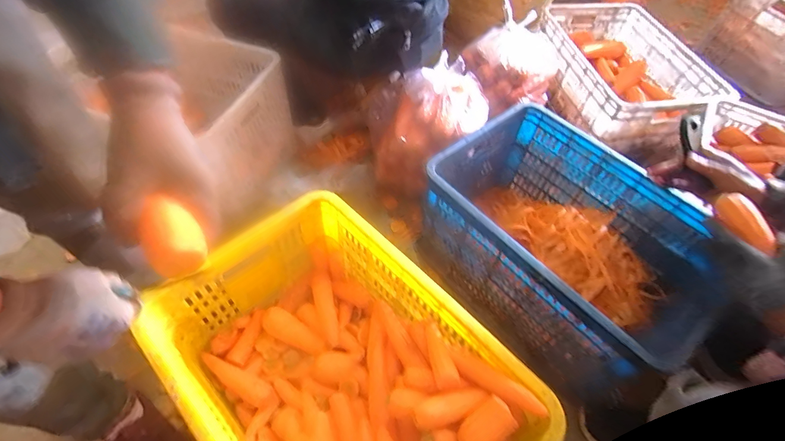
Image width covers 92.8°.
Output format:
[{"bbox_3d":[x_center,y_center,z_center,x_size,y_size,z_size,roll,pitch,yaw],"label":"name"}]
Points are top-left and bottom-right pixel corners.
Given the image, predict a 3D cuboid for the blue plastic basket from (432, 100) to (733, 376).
[{"bbox_3d":[0.358,0.036,0.810,0.380,0.250,0.543,-36,64,-26],"label":"blue plastic basket"}]

